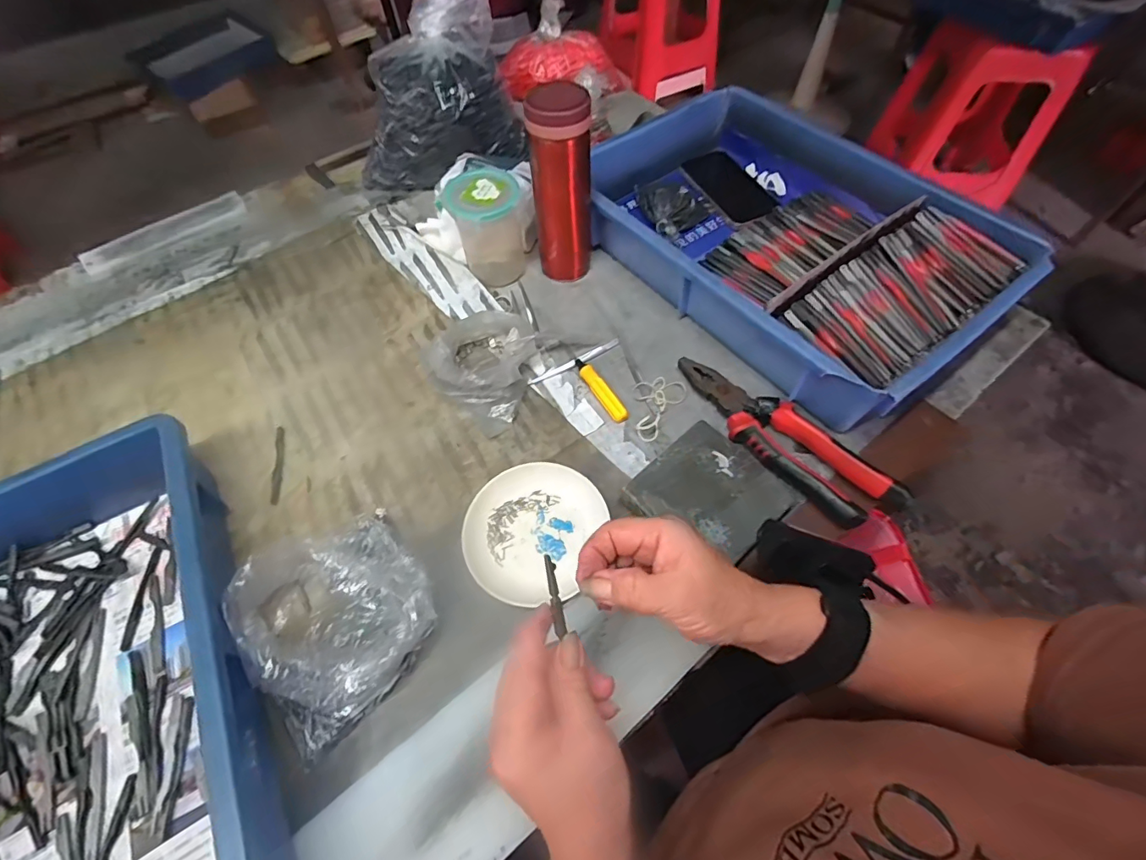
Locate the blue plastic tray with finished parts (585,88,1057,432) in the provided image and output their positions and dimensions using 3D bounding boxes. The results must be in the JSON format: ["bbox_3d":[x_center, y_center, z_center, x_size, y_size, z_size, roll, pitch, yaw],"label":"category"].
[{"bbox_3d":[0.225,-0.219,0.550,0.292,0.080,0.425,-35,65,-17],"label":"blue plastic tray with finished parts"}]

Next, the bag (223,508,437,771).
[{"bbox_3d":[-0.178,0.137,0.370,0.131,0.048,0.138,-39,66,-18],"label":"bag"}]

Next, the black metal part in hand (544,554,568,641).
[{"bbox_3d":[-0.010,0.094,0.280,0.007,0.005,0.046,-10,93,-4],"label":"black metal part in hand"}]

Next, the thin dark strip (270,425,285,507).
[{"bbox_3d":[-0.278,0.032,0.464,0.009,0.004,0.083,-13,60,-6],"label":"thin dark strip"}]

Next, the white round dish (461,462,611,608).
[{"bbox_3d":[-0.037,0.083,0.412,0.108,0.024,0.114,-1,60,1],"label":"white round dish"}]

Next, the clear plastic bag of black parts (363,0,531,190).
[{"bbox_3d":[-0.181,-0.416,0.611,0.207,0.200,0.139,-23,62,-11],"label":"clear plastic bag of black parts"}]

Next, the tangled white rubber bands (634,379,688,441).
[{"bbox_3d":[0.077,-0.029,0.481,0.047,0.014,0.075,31,66,18],"label":"tangled white rubber bands"}]

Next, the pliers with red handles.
[{"bbox_3d":[0.184,0.003,0.453,0.061,0.034,0.226,-36,65,-18],"label":"pliers with red handles"}]

